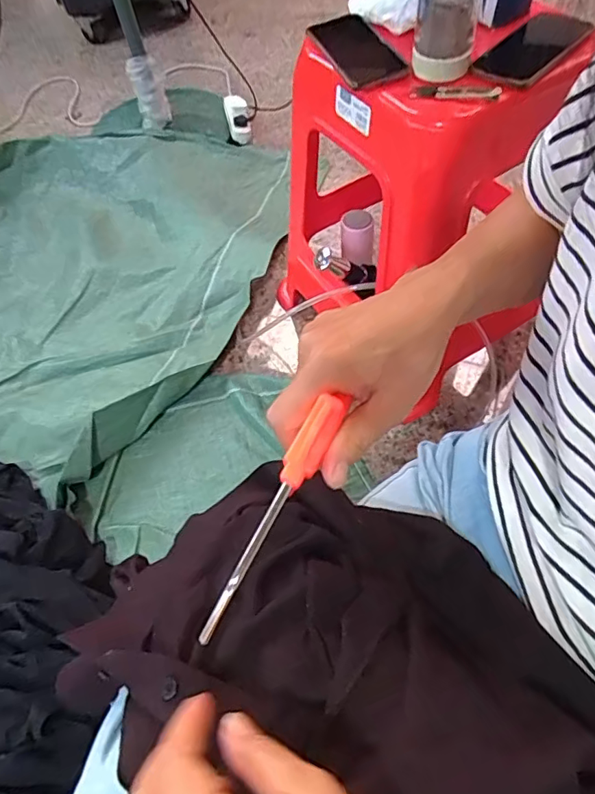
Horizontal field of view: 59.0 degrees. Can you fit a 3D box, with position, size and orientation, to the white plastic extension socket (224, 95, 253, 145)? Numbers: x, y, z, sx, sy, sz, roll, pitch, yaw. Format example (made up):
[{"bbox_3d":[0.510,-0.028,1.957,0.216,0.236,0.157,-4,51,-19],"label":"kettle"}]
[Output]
[{"bbox_3d":[-0.164,-0.774,1.457,0.062,0.029,0.188,-8,70,-11],"label":"white plastic extension socket"}]

